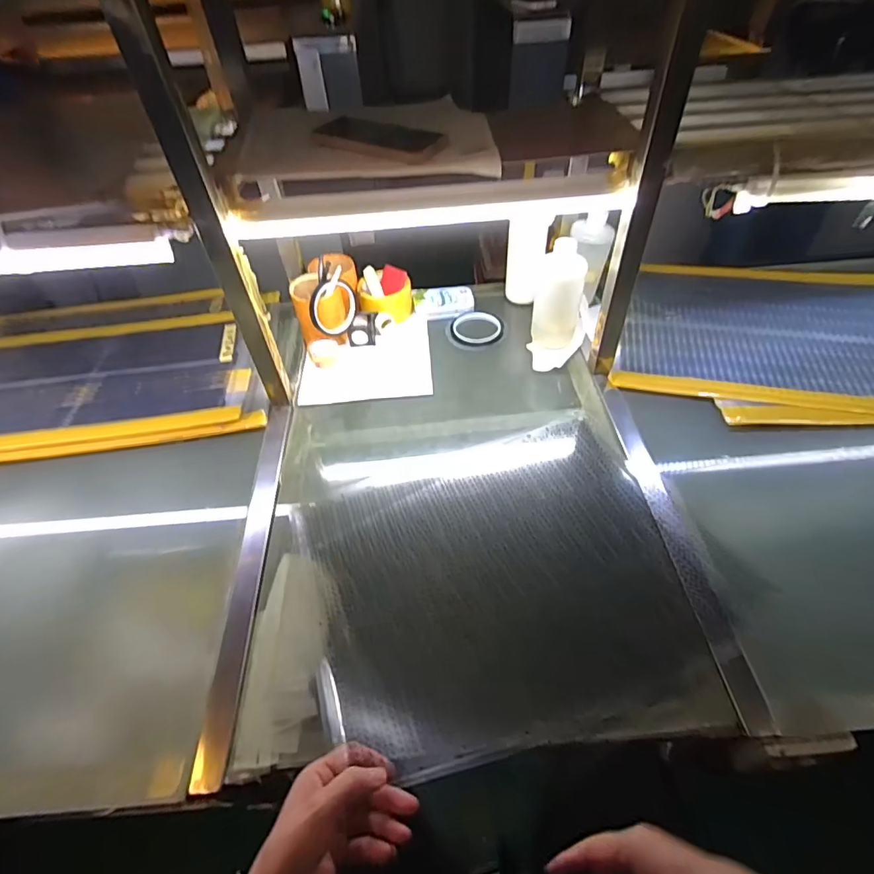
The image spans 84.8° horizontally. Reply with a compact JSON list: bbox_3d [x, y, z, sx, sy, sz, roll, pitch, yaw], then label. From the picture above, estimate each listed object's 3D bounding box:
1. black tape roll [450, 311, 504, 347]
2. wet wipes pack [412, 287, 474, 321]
[{"bbox_3d":[0.069,-0.188,0.831,0.091,0.017,0.085,2,50,5],"label":"black tape roll"},{"bbox_3d":[0.012,-0.247,0.877,0.109,0.022,0.072,-2,49,1],"label":"wet wipes pack"}]

